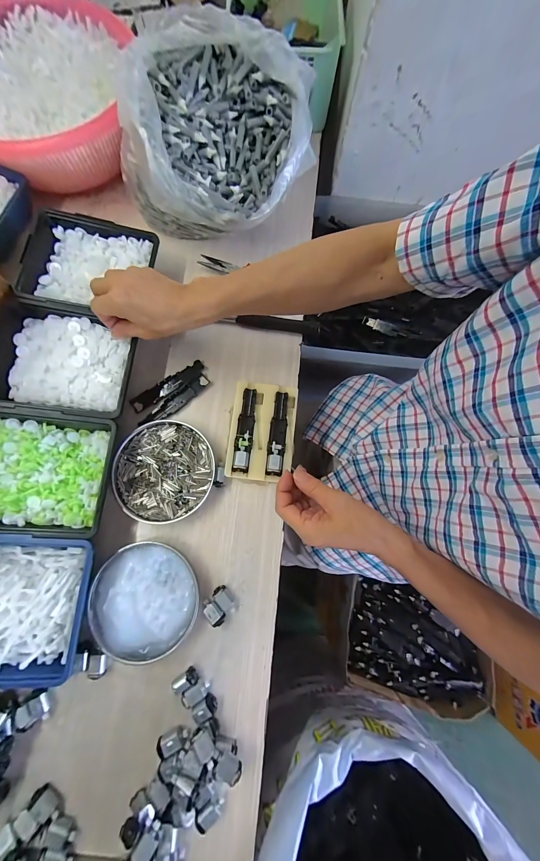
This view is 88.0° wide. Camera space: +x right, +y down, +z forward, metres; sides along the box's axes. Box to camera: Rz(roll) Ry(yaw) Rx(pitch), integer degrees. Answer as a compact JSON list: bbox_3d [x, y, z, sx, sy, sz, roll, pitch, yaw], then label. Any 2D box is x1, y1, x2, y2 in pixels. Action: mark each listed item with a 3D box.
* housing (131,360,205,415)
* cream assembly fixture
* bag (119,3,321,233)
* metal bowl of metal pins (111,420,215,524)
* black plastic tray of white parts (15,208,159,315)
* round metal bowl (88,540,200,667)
[{"bbox_3d":[-0.151,-0.066,0.420,0.119,0.009,0.027,-34,80,-8],"label":"housing"},{"bbox_3d":[-0.011,0.001,0.400,0.090,0.029,0.136,5,77,0],"label":"cream assembly fixture"},{"bbox_3d":[-0.071,-0.407,0.404,0.230,0.141,0.244,40,79,7],"label":"bag"},{"bbox_3d":[-0.144,0.055,0.387,0.129,0.026,0.130,0,77,-1],"label":"metal bowl of metal pins"},{"bbox_3d":[-0.258,-0.235,0.396,0.157,0.031,0.147,7,77,0],"label":"black plastic tray of white parts"},{"bbox_3d":[-0.158,0.212,0.349,0.132,0.029,0.124,0,77,-1],"label":"round metal bowl"}]

